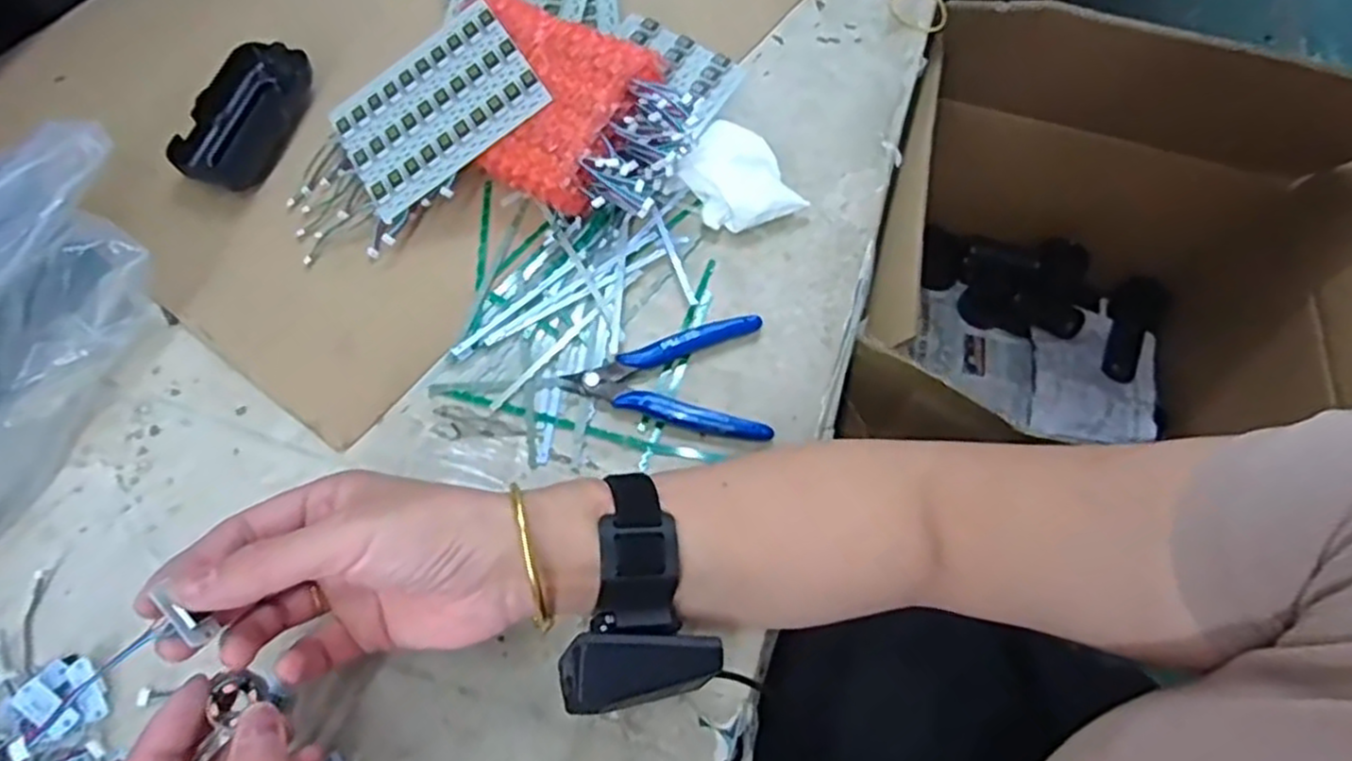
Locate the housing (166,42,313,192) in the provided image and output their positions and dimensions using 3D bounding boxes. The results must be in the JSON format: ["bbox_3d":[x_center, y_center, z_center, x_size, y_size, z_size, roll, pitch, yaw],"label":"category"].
[{"bbox_3d":[-0.281,-0.175,0.502,0.061,0.026,0.107,11,66,3],"label":"housing"}]

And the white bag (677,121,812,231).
[{"bbox_3d":[0.040,-0.130,0.496,0.060,0.030,0.071,-30,70,-14],"label":"white bag"}]

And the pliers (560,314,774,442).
[{"bbox_3d":[-0.006,-0.003,0.445,0.116,0.012,0.077,1,66,-1],"label":"pliers"}]

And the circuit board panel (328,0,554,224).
[{"bbox_3d":[-0.151,-0.172,0.475,0.126,0.006,0.094,-35,71,4],"label":"circuit board panel"}]

